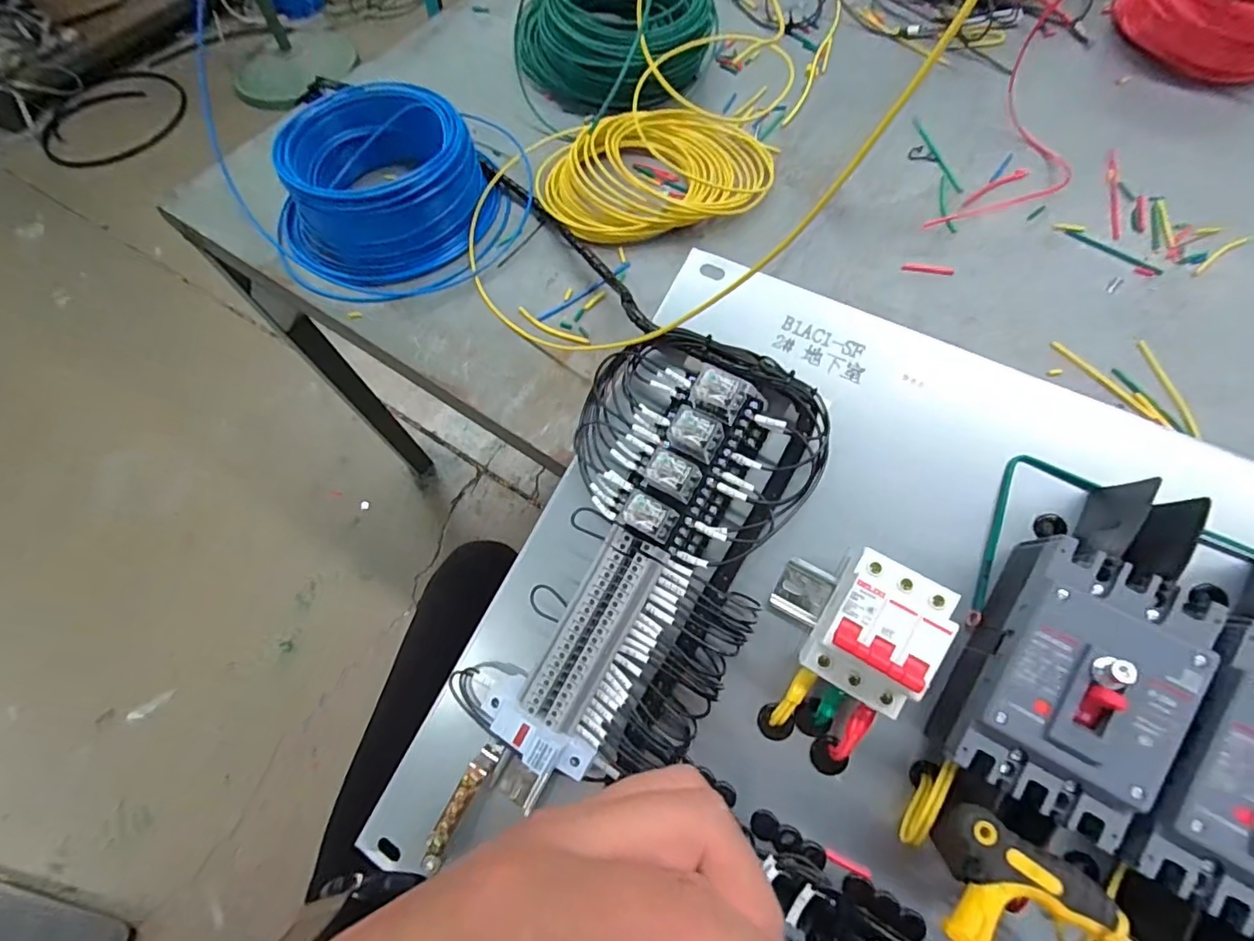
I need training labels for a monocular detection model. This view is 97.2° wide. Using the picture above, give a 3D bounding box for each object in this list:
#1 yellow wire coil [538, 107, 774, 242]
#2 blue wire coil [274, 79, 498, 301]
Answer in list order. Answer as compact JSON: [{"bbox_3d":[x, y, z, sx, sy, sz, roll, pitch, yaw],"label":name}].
[{"bbox_3d":[0.030,-0.303,0.550,0.235,0.045,0.162,-18,64,-5],"label":"yellow wire coil"},{"bbox_3d":[-0.231,-0.262,0.528,0.188,0.087,0.202,28,69,16],"label":"blue wire coil"}]

